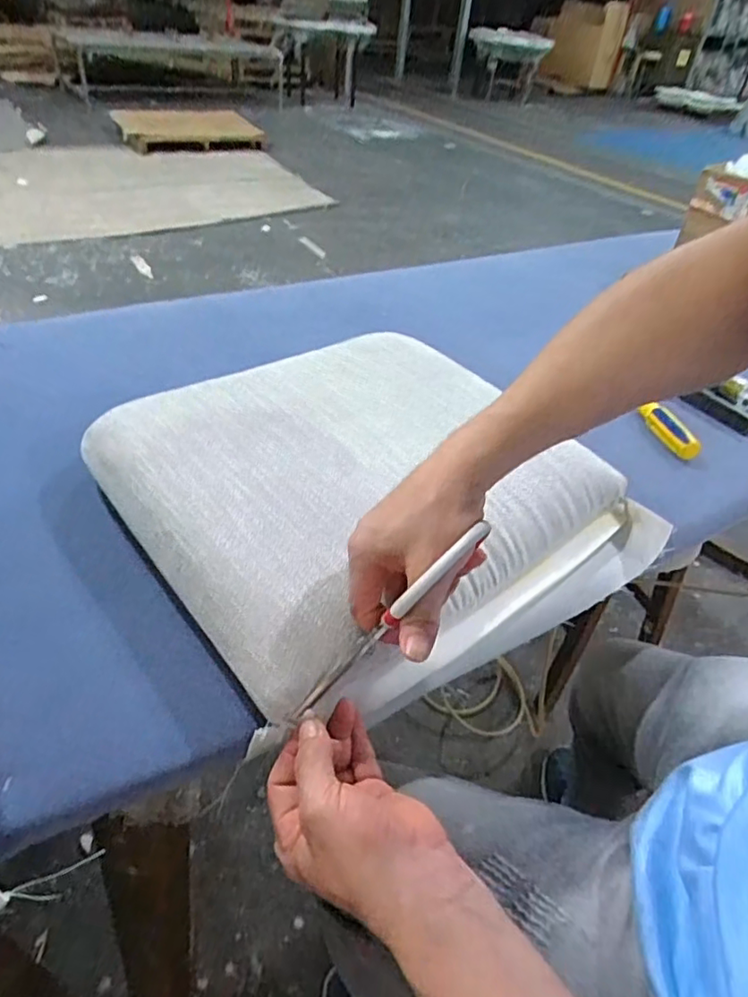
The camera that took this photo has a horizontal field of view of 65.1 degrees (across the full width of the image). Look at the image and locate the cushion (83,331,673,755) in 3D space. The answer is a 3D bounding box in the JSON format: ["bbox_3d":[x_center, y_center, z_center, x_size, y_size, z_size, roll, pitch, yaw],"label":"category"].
[{"bbox_3d":[0.001,-0.007,0.586,0.436,0.096,0.391,-24,50,-31],"label":"cushion"}]

